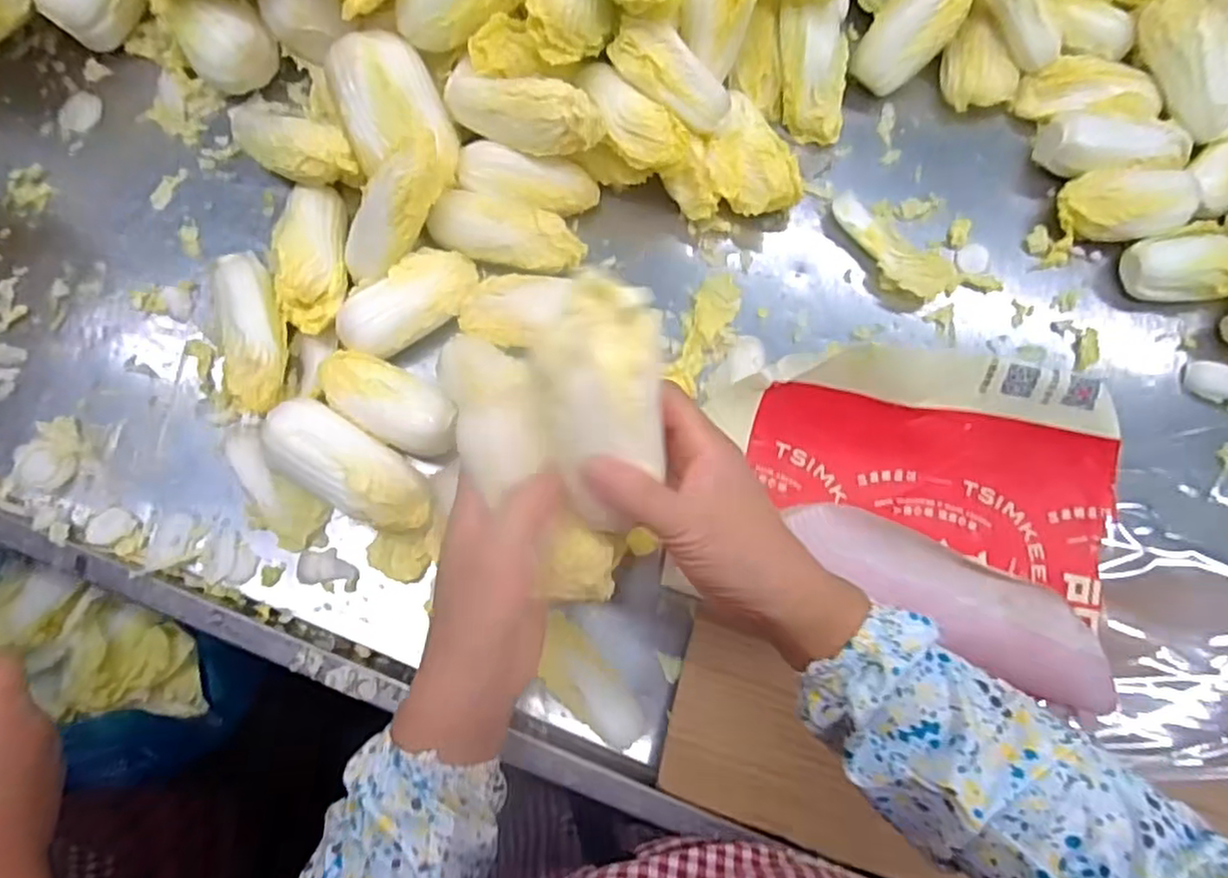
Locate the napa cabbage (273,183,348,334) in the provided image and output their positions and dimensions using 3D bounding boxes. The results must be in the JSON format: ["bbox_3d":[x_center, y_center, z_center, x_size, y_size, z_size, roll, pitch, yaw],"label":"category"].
[{"bbox_3d":[-0.224,-0.135,0.523,0.051,0.050,0.117,-2,77,-1],"label":"napa cabbage"}]

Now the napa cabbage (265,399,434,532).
[{"bbox_3d":[-0.180,0.022,0.476,0.124,0.055,0.052,34,79,6],"label":"napa cabbage"}]

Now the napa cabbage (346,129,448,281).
[{"bbox_3d":[-0.159,-0.161,0.488,0.043,0.033,0.118,47,118,9],"label":"napa cabbage"}]

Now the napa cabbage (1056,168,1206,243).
[{"bbox_3d":[0.413,-0.188,0.551,0.098,0.045,0.057,-6,77,-2],"label":"napa cabbage"}]

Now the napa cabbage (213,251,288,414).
[{"bbox_3d":[-0.267,-0.082,0.510,0.044,0.049,0.133,-14,79,-4],"label":"napa cabbage"}]

